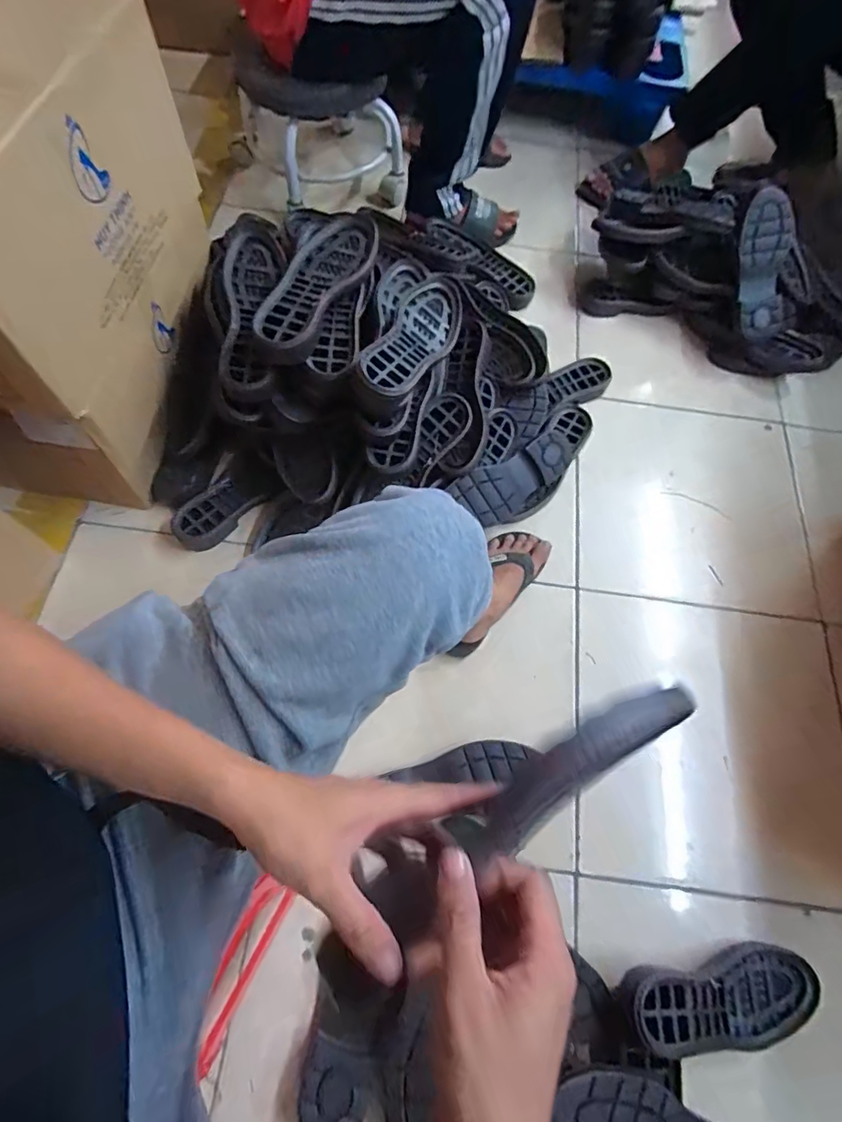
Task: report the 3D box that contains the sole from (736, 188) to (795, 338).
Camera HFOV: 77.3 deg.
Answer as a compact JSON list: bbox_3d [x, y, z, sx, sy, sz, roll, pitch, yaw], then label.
[{"bbox_3d":[0.655,-0.561,1.002,0.115,0.032,0.255,-4,103,-5],"label":"sole"}]

